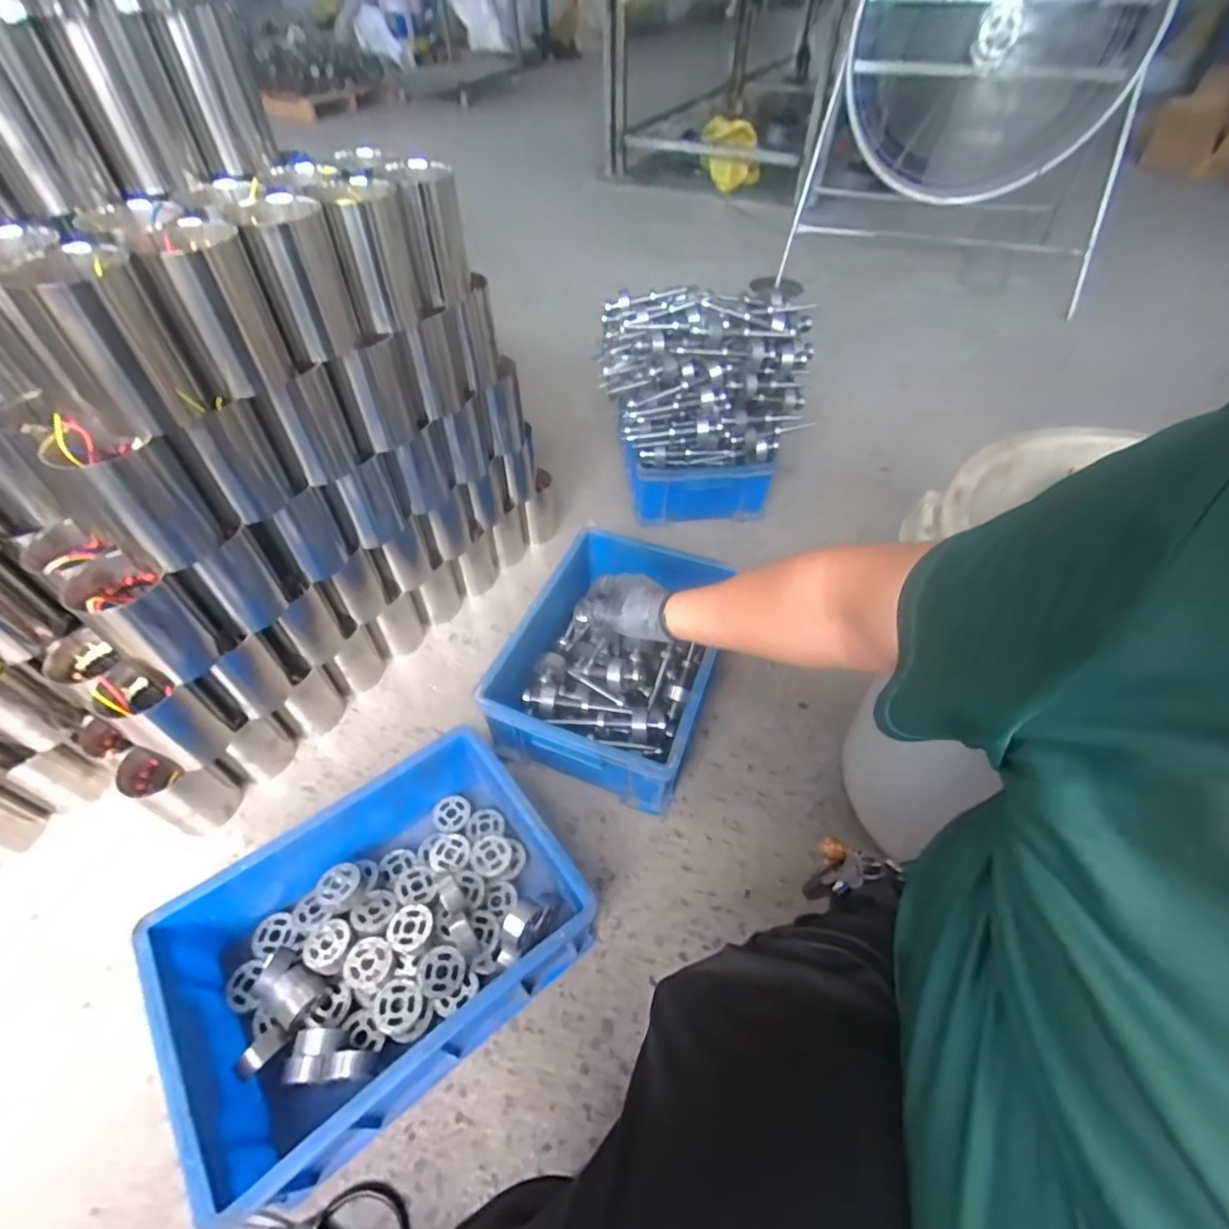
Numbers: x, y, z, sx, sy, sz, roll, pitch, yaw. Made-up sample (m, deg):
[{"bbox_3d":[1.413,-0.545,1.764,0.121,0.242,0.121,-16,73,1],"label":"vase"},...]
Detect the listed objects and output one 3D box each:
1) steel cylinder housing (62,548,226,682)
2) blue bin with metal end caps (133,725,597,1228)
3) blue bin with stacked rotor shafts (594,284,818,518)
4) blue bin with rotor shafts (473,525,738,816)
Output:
[{"bbox_3d":[-0.535,0.008,0.658,0.087,0.138,0.081,24,53,18],"label":"steel cylinder housing"},{"bbox_3d":[-0.266,0.376,0.678,0.407,0.146,0.299,-31,57,-25],"label":"blue bin with metal end caps"},{"bbox_3d":[0.179,-0.437,1.214,0.407,0.384,0.242,0,49,-1],"label":"blue bin with stacked rotor shafts"},{"bbox_3d":[0.008,0.066,0.956,0.308,0.147,0.428,15,51,12],"label":"blue bin with rotor shafts"}]

